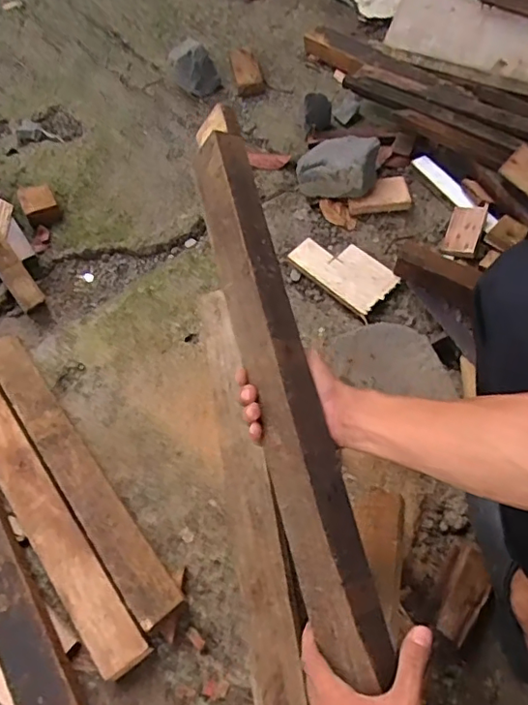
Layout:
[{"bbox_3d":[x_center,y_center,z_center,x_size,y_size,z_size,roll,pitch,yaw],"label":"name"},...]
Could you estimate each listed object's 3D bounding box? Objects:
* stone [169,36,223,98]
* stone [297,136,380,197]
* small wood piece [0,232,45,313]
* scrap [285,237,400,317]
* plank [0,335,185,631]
[{"bbox_3d":[-0.154,-0.621,1.238,0.102,0.103,0.058,23,64,14],"label":"stone"},{"bbox_3d":[0.137,-0.348,1.054,0.146,0.099,0.115,8,62,6],"label":"stone"},{"bbox_3d":[-0.435,-0.145,0.964,0.041,0.029,0.154,-34,106,-16],"label":"small wood piece"},{"bbox_3d":[0.140,-0.148,0.987,0.172,0.022,0.100,40,70,20],"label":"scrap"},{"bbox_3d":[-0.270,0.148,0.787,0.056,0.018,0.505,-31,61,-22],"label":"plank"}]

